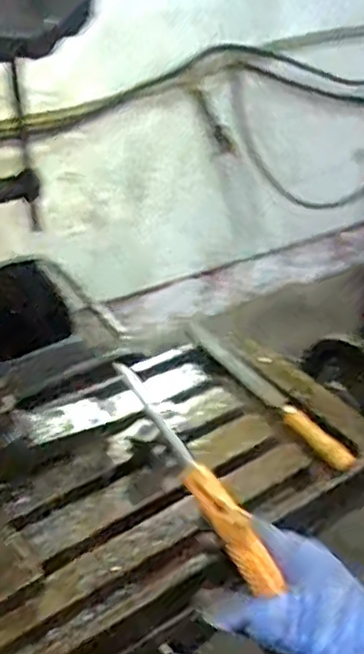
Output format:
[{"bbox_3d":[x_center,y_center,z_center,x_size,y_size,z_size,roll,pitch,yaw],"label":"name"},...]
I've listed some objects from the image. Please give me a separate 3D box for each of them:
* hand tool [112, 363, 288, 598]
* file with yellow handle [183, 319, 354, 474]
[{"bbox_3d":[0.008,0.090,0.419,0.020,0.019,0.160,-30,83,-38],"label":"hand tool"},{"bbox_3d":[0.083,0.061,0.707,0.028,0.027,0.258,-18,39,-27],"label":"file with yellow handle"}]

